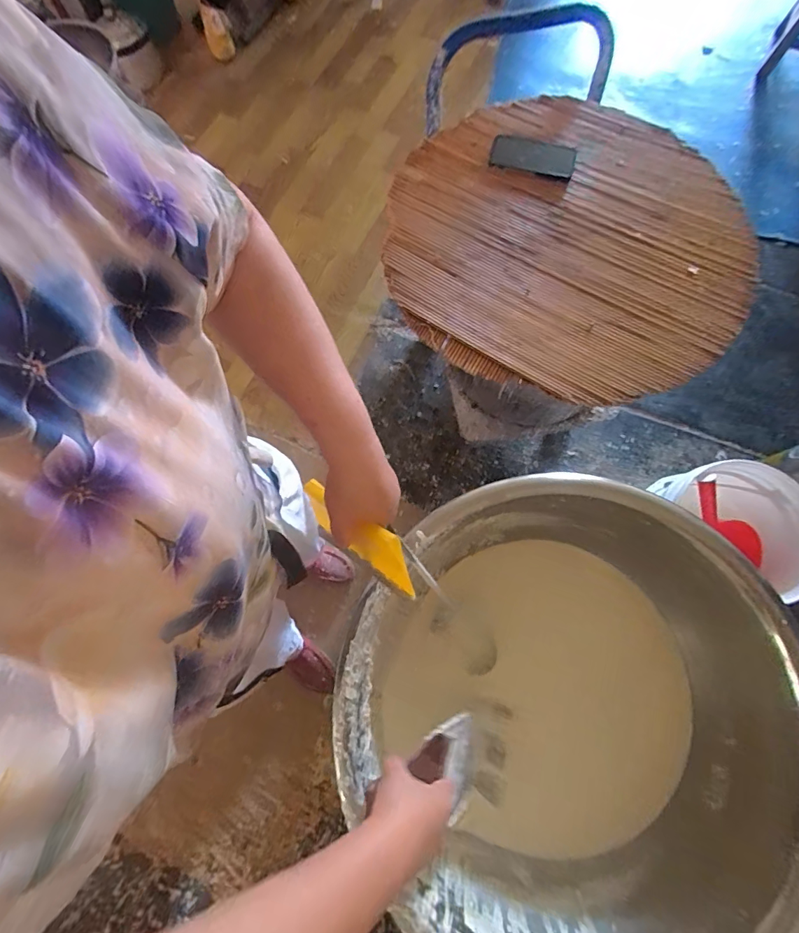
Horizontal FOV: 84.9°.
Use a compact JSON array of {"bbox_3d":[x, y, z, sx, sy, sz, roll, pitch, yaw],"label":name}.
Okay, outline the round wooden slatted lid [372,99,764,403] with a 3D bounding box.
[{"bbox_3d":[0.263,-0.380,0.735,0.607,0.049,0.517,34,93,11],"label":"round wooden slatted lid"}]

